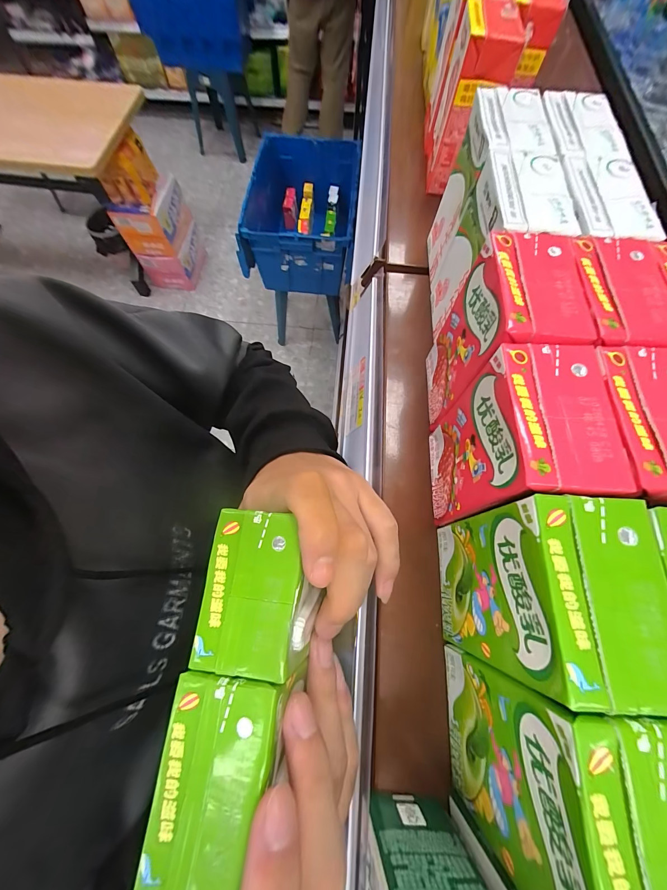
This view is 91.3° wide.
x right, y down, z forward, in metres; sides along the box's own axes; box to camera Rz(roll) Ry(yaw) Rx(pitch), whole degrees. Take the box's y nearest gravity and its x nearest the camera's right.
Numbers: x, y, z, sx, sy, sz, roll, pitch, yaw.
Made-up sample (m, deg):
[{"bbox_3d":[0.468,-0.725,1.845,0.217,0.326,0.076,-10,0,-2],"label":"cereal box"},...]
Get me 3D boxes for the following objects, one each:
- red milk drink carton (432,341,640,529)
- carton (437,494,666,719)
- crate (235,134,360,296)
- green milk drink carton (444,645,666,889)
[{"bbox_3d":[0.089,0.005,0.170,0.044,0.098,0.062,4,68,1],"label":"red milk drink carton"},{"bbox_3d":[0.086,0.065,0.148,0.041,0.098,0.062,3,68,1],"label":"carton"},{"bbox_3d":[-0.130,-0.981,1.419,0.429,0.330,0.643,4,68,1],"label":"crate"},{"bbox_3d":[0.083,0.125,0.124,0.042,0.096,0.063,5,68,1],"label":"green milk drink carton"}]

